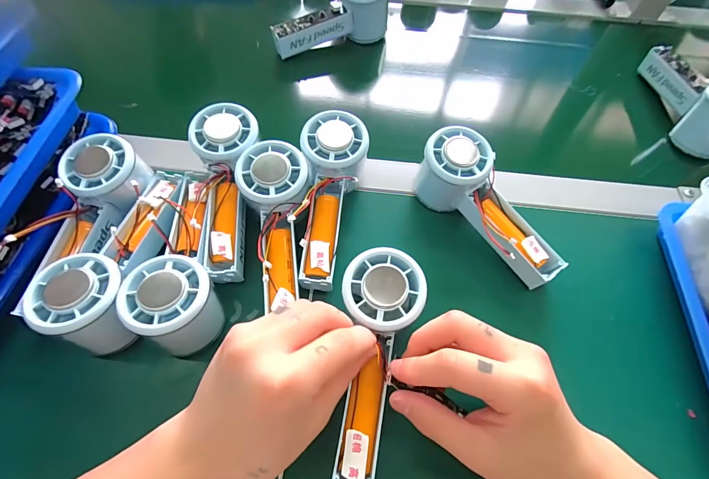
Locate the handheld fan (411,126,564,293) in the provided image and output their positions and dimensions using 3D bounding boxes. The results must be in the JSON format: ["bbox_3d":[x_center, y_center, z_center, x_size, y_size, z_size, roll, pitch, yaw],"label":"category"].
[{"bbox_3d":[0.112,-0.024,0.315,0.054,0.062,0.151,-33,80,-19],"label":"handheld fan"}]

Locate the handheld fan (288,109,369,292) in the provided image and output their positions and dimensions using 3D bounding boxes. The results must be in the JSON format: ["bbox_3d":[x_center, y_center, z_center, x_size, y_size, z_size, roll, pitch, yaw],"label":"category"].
[{"bbox_3d":[-0.023,-0.033,0.313,0.056,0.047,0.153,7,78,2],"label":"handheld fan"}]

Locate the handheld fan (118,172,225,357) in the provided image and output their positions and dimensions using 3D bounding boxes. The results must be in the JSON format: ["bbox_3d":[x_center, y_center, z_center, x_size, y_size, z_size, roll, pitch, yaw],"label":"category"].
[{"bbox_3d":[-0.136,0.009,0.285,0.056,0.060,0.152,-7,61,-6],"label":"handheld fan"}]

